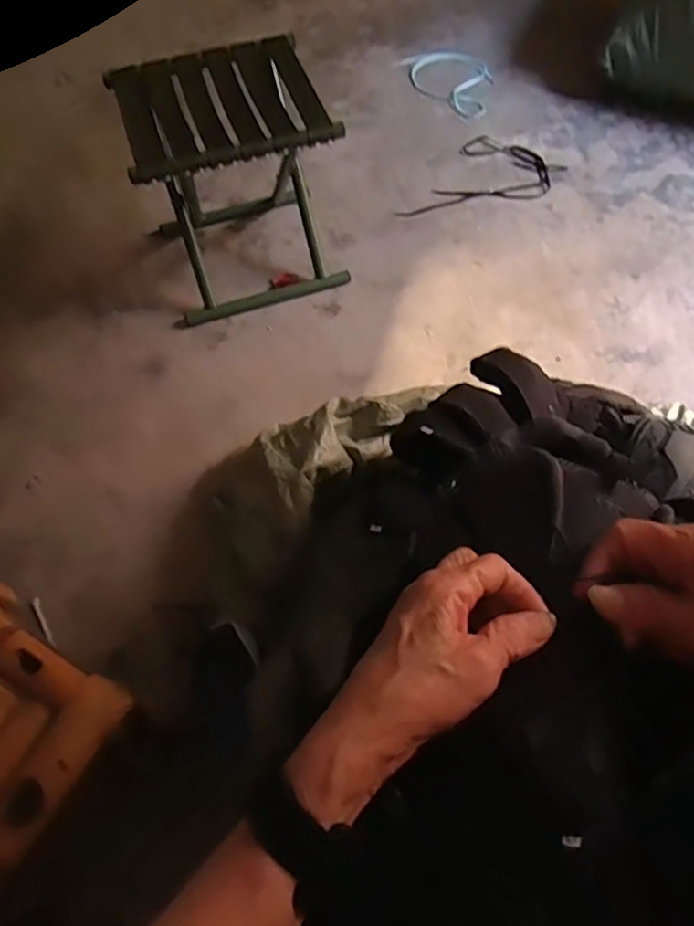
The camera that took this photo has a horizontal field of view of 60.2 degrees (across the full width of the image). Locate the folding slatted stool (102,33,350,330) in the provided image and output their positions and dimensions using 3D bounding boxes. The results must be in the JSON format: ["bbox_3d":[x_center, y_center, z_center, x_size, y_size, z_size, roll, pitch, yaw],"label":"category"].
[{"bbox_3d":[-0.187,-0.457,0.996,0.291,0.309,0.266,-19,64,-8],"label":"folding slatted stool"}]

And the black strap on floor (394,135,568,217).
[{"bbox_3d":[0.285,-0.558,1.215,0.213,0.005,0.308,29,67,16],"label":"black strap on floor"}]

